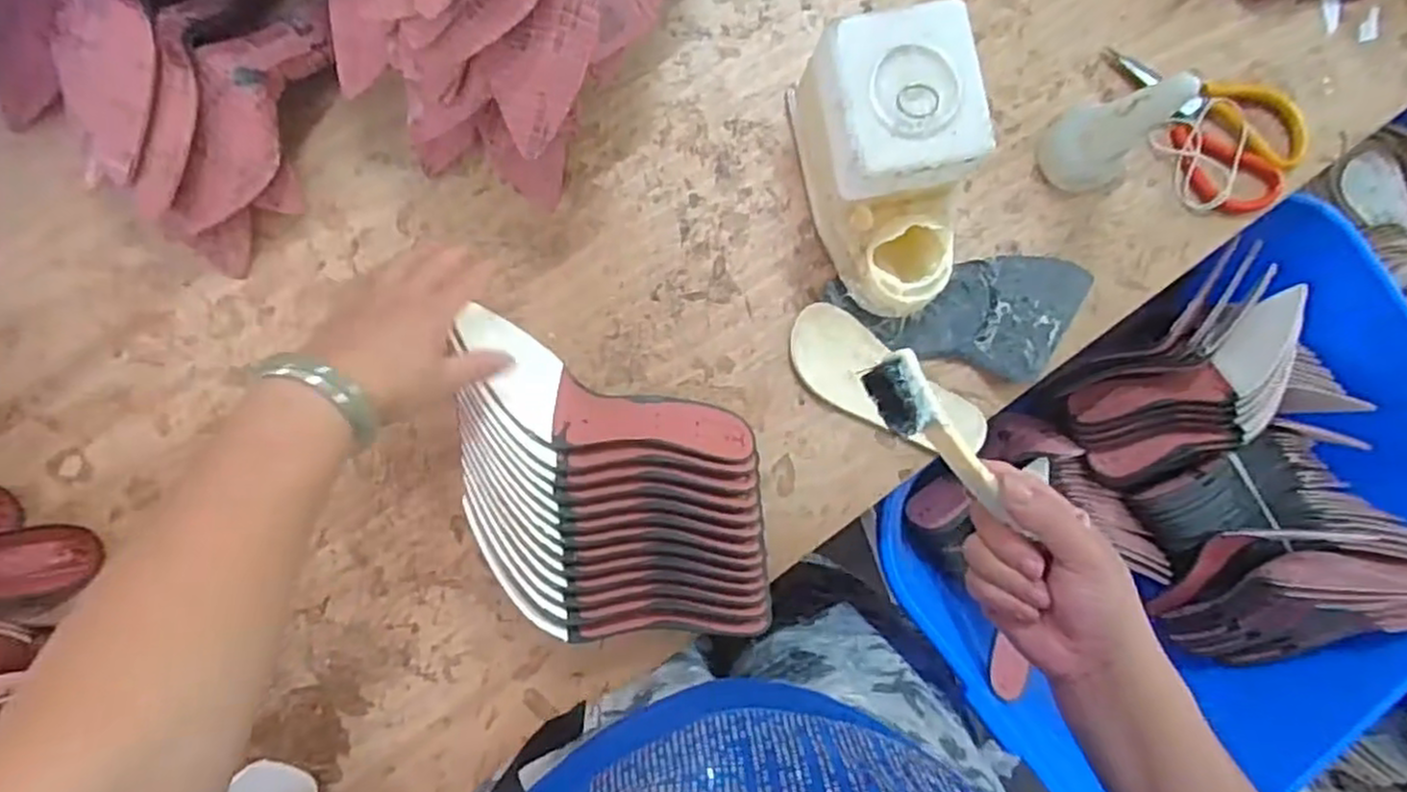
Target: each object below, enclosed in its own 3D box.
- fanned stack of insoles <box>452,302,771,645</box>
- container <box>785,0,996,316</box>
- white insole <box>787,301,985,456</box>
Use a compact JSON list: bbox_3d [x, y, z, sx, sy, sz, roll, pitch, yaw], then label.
[{"bbox_3d":[-0.061,0.065,0.571,0.220,0.069,0.230,1,89,-4],"label":"fanned stack of insoles"},{"bbox_3d":[0.142,-0.165,0.571,0.103,0.124,0.187,-10,90,-4],"label":"container"},{"bbox_3d":[0.151,-0.005,0.623,0.185,0.014,0.064,34,87,-3],"label":"white insole"}]

